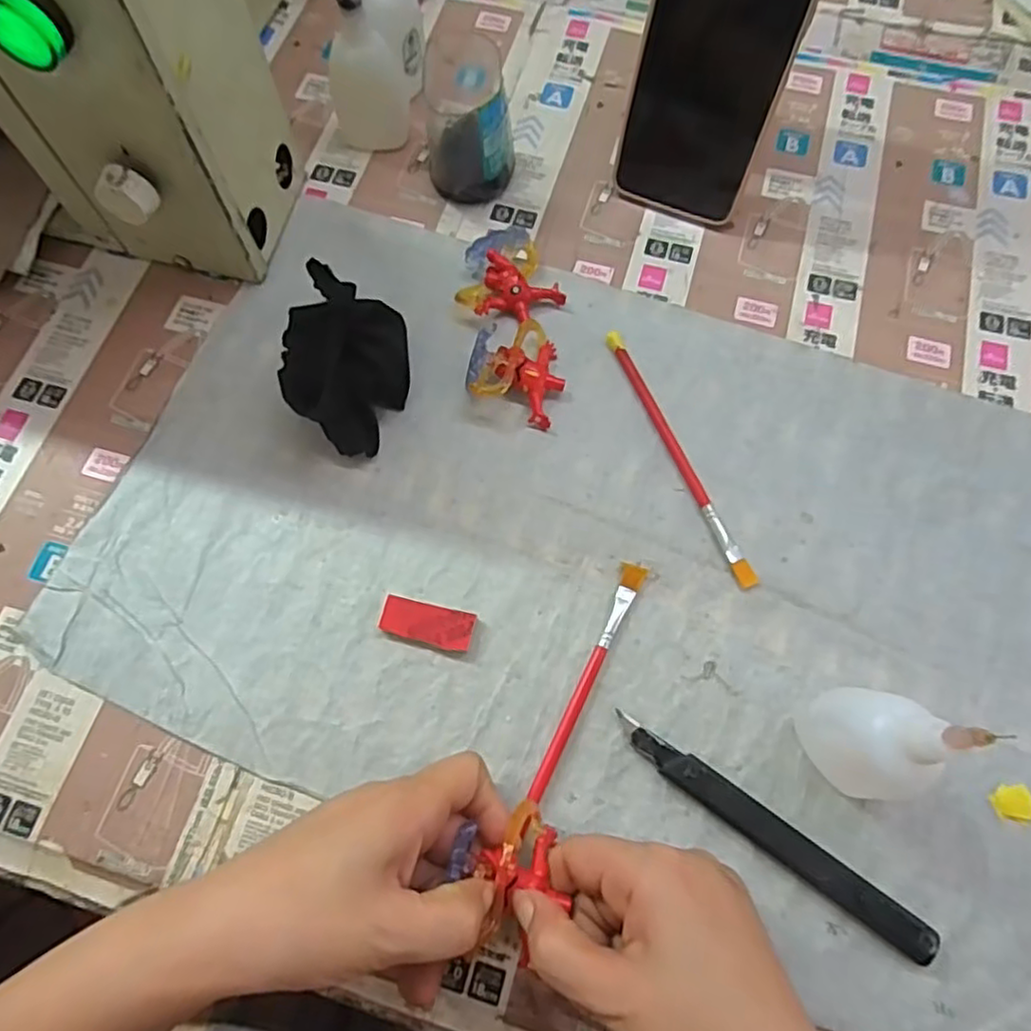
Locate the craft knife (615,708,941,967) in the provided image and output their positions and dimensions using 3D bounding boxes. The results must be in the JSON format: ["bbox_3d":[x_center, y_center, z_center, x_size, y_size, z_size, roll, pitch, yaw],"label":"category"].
[{"bbox_3d":[0.105,0.132,0.282,0.144,0.012,0.014,35,74,13],"label":"craft knife"}]

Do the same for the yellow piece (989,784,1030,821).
[{"bbox_3d":[0.213,0.123,0.289,0.016,0.004,0.014,5,70,3],"label":"yellow piece"}]

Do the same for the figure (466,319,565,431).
[{"bbox_3d":[0.004,-0.081,0.356,0.046,0.026,0.058,19,72,8],"label":"figure"}]

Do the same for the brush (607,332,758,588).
[{"bbox_3d":[0.083,-0.032,0.348,0.010,0.004,0.153,-23,71,-7],"label":"brush"}]

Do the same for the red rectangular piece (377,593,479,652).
[{"bbox_3d":[-0.041,0.051,0.317,0.043,0.007,0.017,13,71,6],"label":"red rectangular piece"}]

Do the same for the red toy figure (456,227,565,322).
[{"bbox_3d":[-0.005,-0.133,0.376,0.055,0.026,0.043,-13,70,-4],"label":"red toy figure"}]

